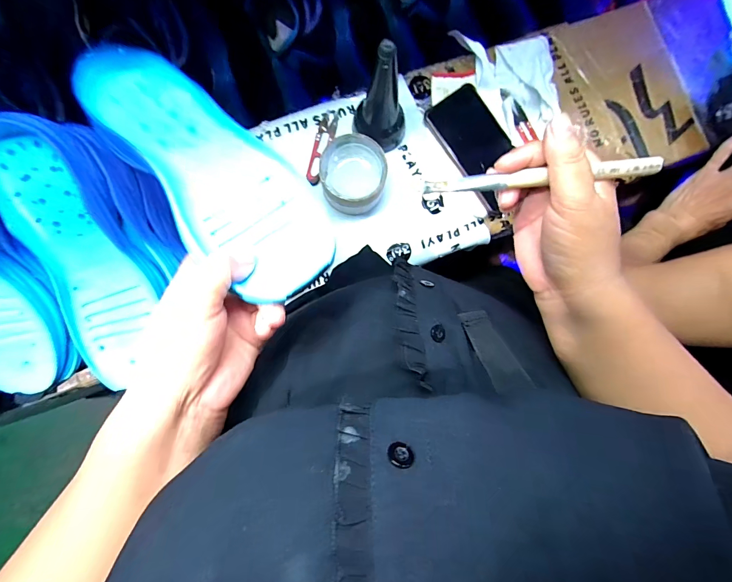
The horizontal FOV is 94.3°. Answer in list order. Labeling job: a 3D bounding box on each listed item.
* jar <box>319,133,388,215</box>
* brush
[{"bbox_3d":[-0.016,-0.144,0.430,0.078,0.052,0.085,0,86,-5],"label":"jar"},{"bbox_3d":[0.115,-0.077,0.231,0.146,0.005,0.012,-2,86,12],"label":"brush"}]

